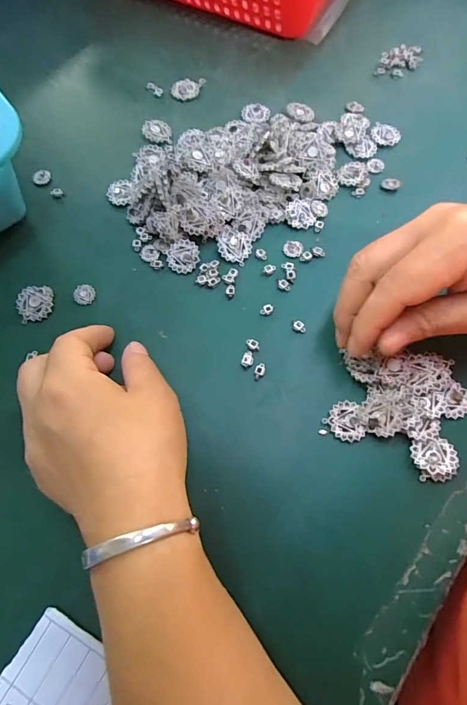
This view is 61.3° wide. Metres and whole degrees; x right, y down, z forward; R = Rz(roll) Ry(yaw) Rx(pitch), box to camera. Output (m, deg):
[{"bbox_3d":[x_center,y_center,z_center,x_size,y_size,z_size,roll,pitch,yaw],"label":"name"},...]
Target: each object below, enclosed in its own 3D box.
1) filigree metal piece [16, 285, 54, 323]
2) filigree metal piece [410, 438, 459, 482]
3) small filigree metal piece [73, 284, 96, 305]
[{"bbox_3d":[-0.133,-0.033,0.264,0.023,0.007,0.022,-8,68,-2],"label":"filigree metal piece"},{"bbox_3d":[0.112,0.060,0.222,0.023,0.012,0.023,-1,68,2],"label":"filigree metal piece"},{"bbox_3d":[-0.101,-0.040,0.267,0.014,0.004,0.014,-1,68,2],"label":"small filigree metal piece"}]

